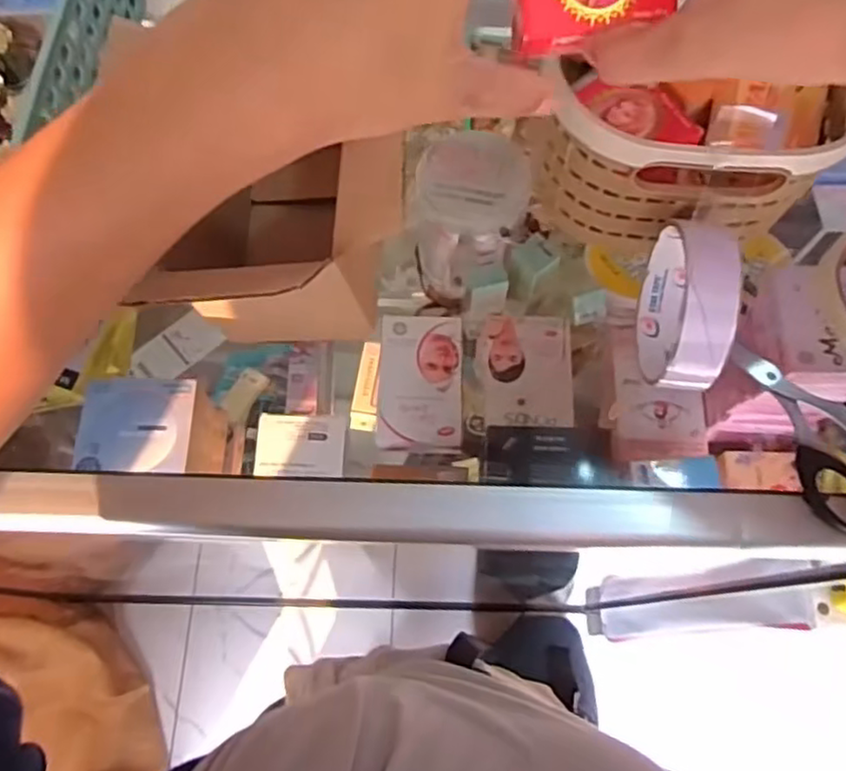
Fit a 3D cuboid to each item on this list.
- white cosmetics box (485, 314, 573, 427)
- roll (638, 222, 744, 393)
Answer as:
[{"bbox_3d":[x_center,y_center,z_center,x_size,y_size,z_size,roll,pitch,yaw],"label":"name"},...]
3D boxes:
[{"bbox_3d":[0.088,-0.011,0.576,0.069,0.021,0.098,2,69,0],"label":"white cosmetics box"},{"bbox_3d":[0.129,-0.040,0.336,0.024,0.083,0.084,8,70,3],"label":"roll"}]

